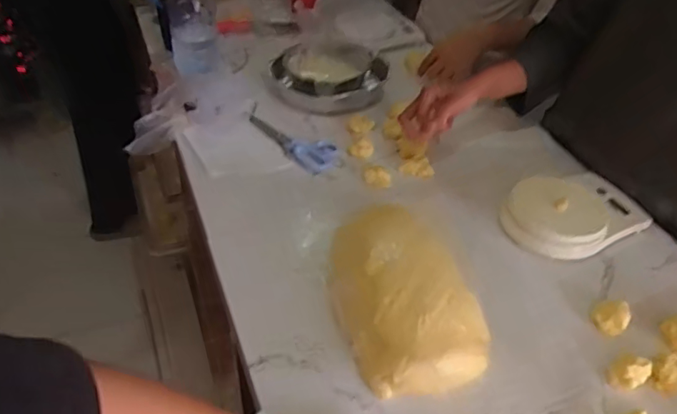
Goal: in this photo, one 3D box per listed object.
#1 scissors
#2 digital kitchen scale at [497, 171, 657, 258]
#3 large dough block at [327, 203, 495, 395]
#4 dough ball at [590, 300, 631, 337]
[{"bbox_3d":[-0.073,-0.107,0.886,0.162,0.019,0.063,32,48,29],"label":"scissors"},{"bbox_3d":[0.325,-0.001,0.766,0.199,0.052,0.131,-18,45,-23],"label":"digital kitchen scale"},{"bbox_3d":[0.065,0.092,0.623,0.141,0.071,0.247,-13,43,-18],"label":"large dough block"},{"bbox_3d":[0.311,0.128,0.635,0.038,0.021,0.045,28,47,27],"label":"dough ball"}]

